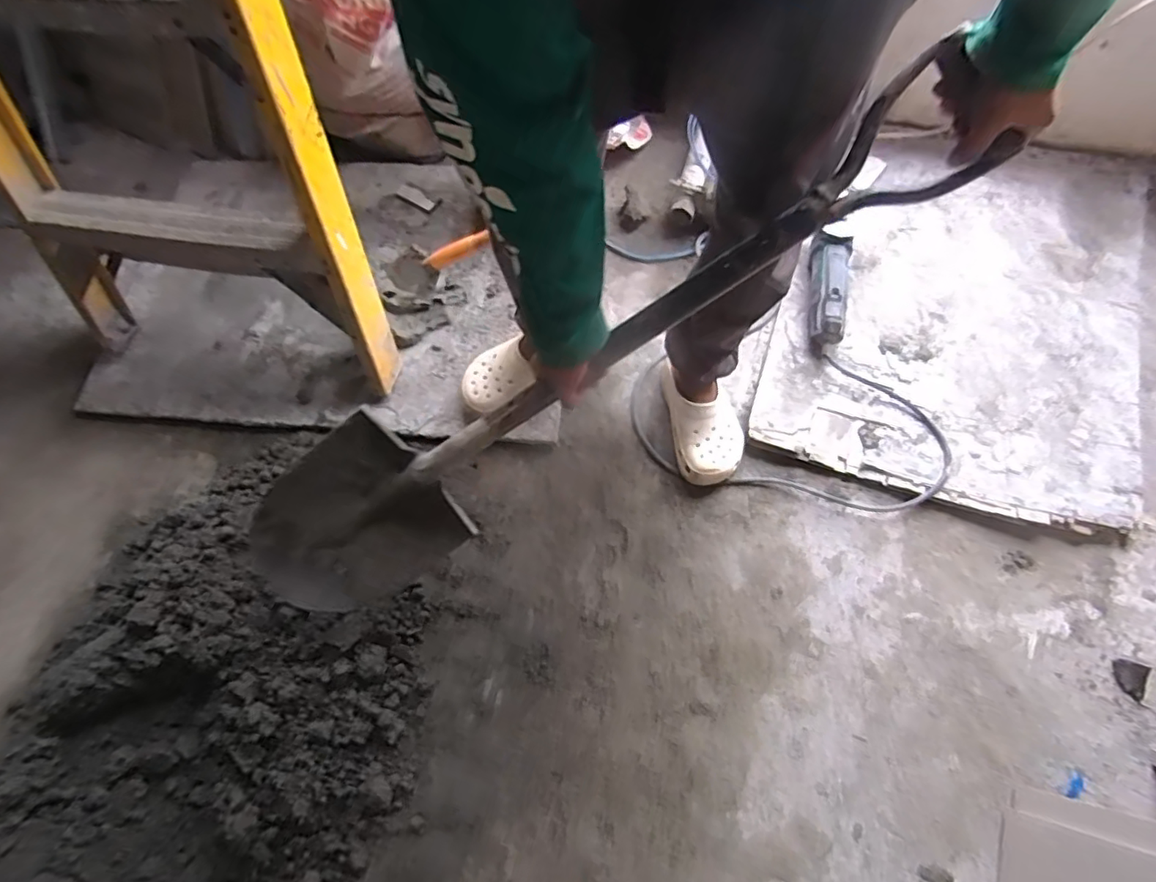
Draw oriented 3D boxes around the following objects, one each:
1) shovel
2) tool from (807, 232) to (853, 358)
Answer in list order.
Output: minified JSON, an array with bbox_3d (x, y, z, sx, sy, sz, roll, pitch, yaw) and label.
[{"bbox_3d":[-0.025,-0.067,0.652,0.905,0.174,0.174,-33,60,21],"label":"shovel"},{"bbox_3d":[0.455,-0.267,1.051,0.065,0.052,0.232,7,79,7],"label":"tool"}]

